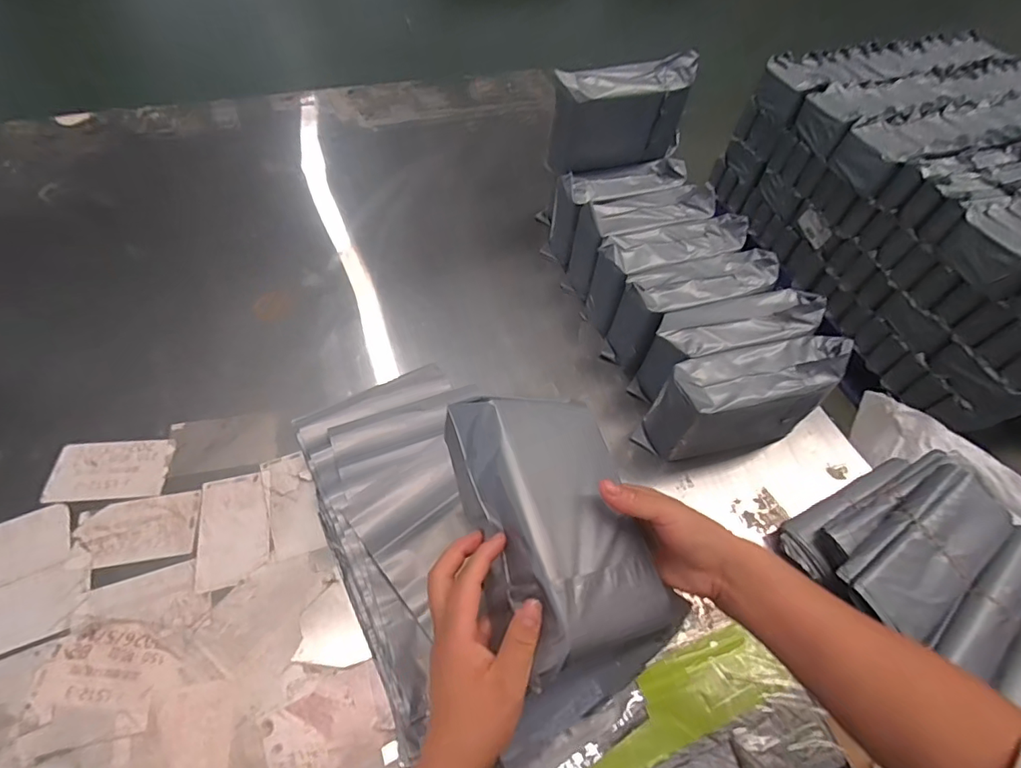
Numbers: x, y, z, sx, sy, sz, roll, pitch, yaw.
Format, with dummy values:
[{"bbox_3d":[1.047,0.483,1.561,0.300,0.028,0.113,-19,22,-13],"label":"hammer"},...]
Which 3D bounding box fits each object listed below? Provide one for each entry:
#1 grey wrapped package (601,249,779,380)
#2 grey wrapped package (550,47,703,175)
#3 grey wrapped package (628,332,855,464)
[{"bbox_3d":[0.256,-0.106,0.731,0.224,0.141,0.083,-18,58,-17],"label":"grey wrapped package"},{"bbox_3d":[0.172,-0.417,0.794,0.235,0.147,0.064,-4,55,-8],"label":"grey wrapped package"},{"bbox_3d":[0.288,0.021,0.642,0.214,0.145,0.083,-10,56,-12],"label":"grey wrapped package"}]

